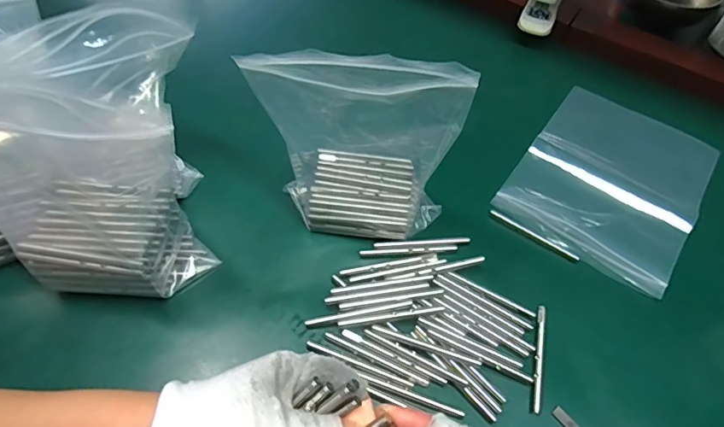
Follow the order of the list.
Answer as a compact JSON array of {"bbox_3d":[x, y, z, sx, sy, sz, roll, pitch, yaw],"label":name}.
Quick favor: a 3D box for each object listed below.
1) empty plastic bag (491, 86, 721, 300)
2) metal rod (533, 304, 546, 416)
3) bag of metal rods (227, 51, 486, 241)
[{"bbox_3d":[0.233,-0.036,0.451,0.149,0.008,0.208,32,58,17],"label":"empty plastic bag"},{"bbox_3d":[0.126,0.101,0.343,0.005,0.006,0.077,14,57,6],"label":"metal rod"},{"bbox_3d":[-0.006,-0.052,0.349,0.142,0.151,0.071,7,57,2],"label":"bag of metal rods"}]

